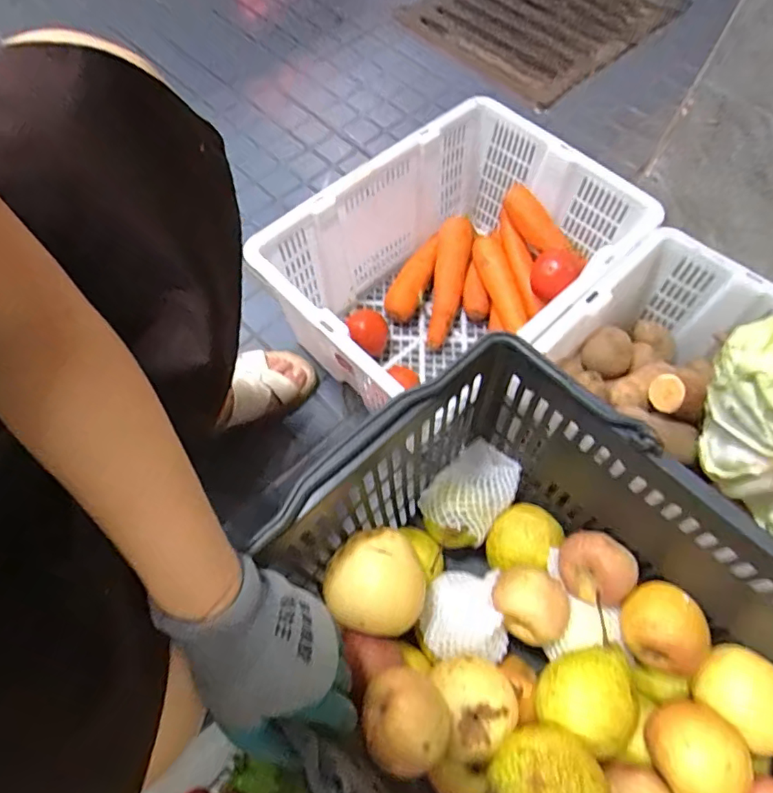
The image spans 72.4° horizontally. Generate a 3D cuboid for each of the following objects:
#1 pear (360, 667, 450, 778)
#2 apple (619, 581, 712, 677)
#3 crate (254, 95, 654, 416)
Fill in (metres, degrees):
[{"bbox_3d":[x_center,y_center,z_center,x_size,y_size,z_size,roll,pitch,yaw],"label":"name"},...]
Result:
[{"bbox_3d":[0.013,0.235,0.383,0.060,0.054,0.065,0,63,-1],"label":"pear"},{"bbox_3d":[0.239,0.195,0.448,0.061,0.055,0.068,-38,70,-18],"label":"apple"},{"bbox_3d":[0.069,-0.146,0.649,0.385,0.188,0.286,-33,68,-16],"label":"crate"}]

